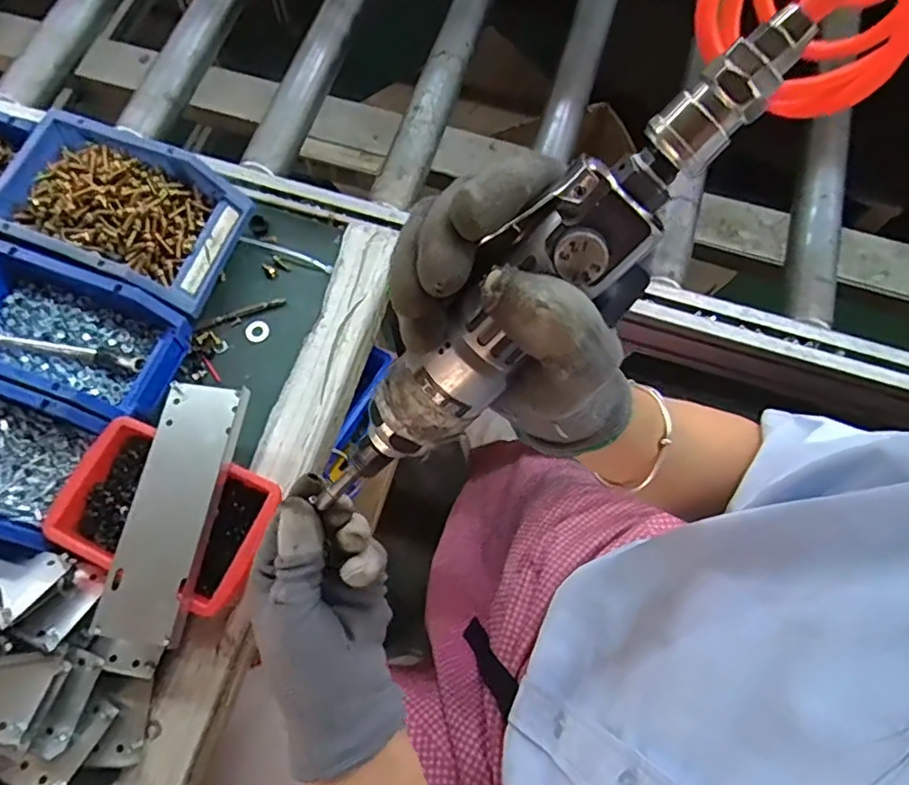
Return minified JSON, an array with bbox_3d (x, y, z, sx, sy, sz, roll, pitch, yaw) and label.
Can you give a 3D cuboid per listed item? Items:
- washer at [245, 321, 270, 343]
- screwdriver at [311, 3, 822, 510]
[{"bbox_3d":[-0.177,-0.055,0.533,0.022,0.004,0.019,-33,86,-10],"label":"washer"},{"bbox_3d":[0.029,-0.035,0.221,0.221,0.040,0.040,-45,74,29],"label":"screwdriver"}]

